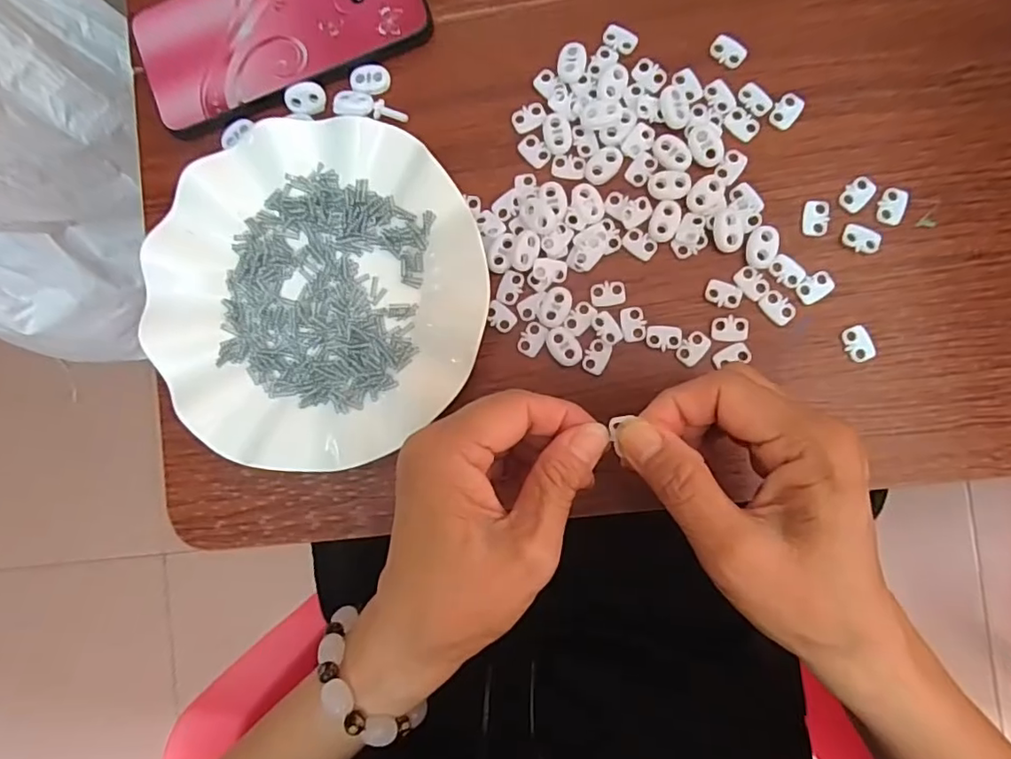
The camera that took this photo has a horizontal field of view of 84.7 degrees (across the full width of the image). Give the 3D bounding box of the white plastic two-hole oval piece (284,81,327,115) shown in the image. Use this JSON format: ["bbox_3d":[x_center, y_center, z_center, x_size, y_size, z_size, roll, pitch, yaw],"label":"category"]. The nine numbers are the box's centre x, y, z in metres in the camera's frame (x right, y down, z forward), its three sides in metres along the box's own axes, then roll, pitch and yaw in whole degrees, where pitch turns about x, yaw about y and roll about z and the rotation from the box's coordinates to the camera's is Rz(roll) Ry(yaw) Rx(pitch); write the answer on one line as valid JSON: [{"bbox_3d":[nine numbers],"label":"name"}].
[{"bbox_3d":[-0.114,-0.161,0.317,0.022,0.009,0.015,-8,87,3],"label":"white plastic two-hole oval piece"}]

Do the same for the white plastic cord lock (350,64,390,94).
[{"bbox_3d":[-0.077,-0.172,0.317,0.021,0.005,0.016,-11,87,3],"label":"white plastic cord lock"}]

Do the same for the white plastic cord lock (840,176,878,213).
[{"bbox_3d":[0.187,-0.099,0.294,0.013,0.004,0.019,35,90,4],"label":"white plastic cord lock"}]

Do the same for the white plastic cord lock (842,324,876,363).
[{"bbox_3d":[0.186,-0.019,0.293,0.012,0.005,0.019,-19,87,3],"label":"white plastic cord lock"}]

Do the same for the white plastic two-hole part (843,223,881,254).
[{"bbox_3d":[0.188,-0.075,0.293,0.019,0.004,0.013,19,89,4],"label":"white plastic two-hole part"}]

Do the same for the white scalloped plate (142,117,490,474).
[{"bbox_3d":[-0.102,-0.048,0.305,0.177,0.022,0.183,0,88,4],"label":"white scalloped plate"}]

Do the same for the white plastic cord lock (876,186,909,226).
[{"bbox_3d":[0.204,-0.092,0.292,0.012,0.004,0.021,18,89,4],"label":"white plastic cord lock"}]

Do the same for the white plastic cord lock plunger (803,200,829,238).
[{"bbox_3d":[0.166,-0.086,0.295,0.013,0.004,0.019,6,88,4],"label":"white plastic cord lock plunger"}]

